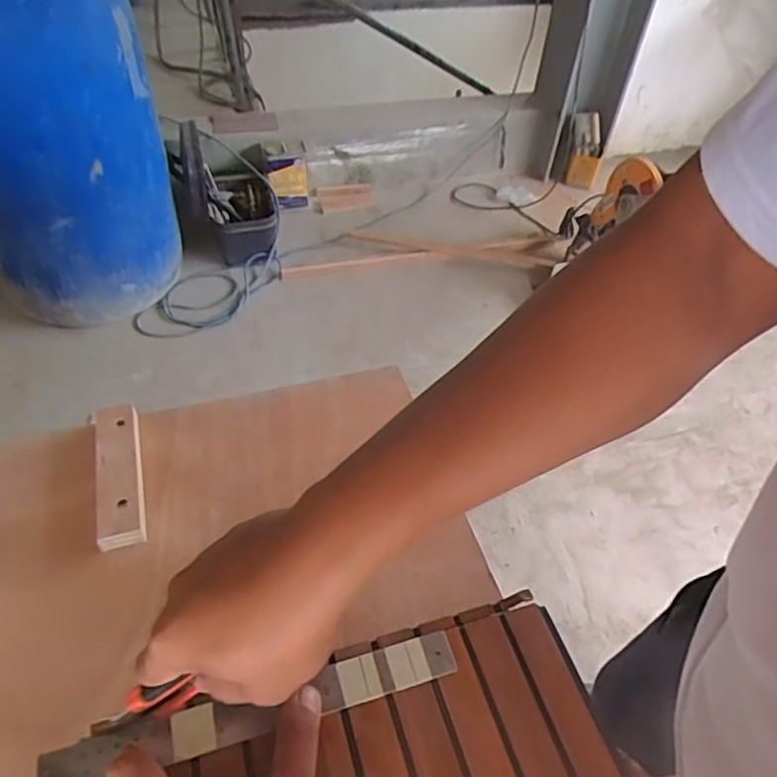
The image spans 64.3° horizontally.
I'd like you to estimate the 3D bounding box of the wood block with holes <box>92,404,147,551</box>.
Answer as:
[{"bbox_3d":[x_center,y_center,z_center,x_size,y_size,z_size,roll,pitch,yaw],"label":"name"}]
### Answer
[{"bbox_3d":[-0.229,0.071,0.524,0.038,0.022,0.132,-12,50,-14],"label":"wood block with holes"}]

